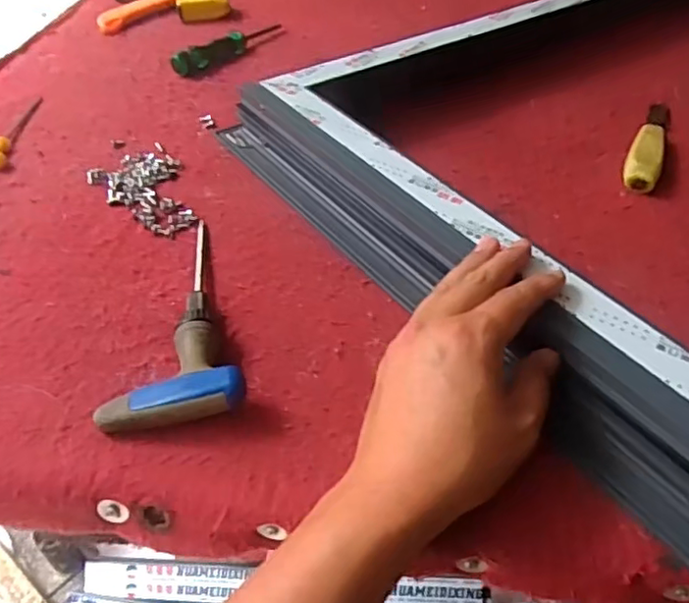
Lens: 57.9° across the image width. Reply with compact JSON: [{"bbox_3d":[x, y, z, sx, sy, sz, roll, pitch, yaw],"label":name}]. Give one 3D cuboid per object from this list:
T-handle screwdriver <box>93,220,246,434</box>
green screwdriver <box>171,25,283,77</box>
[{"bbox_3d":[-0.126,0.005,0.440,0.087,0.033,0.199,-9,45,-11],"label":"T-handle screwdriver"},{"bbox_3d":[-0.142,-0.328,0.786,0.028,0.024,0.187,25,49,22],"label":"green screwdriver"}]

